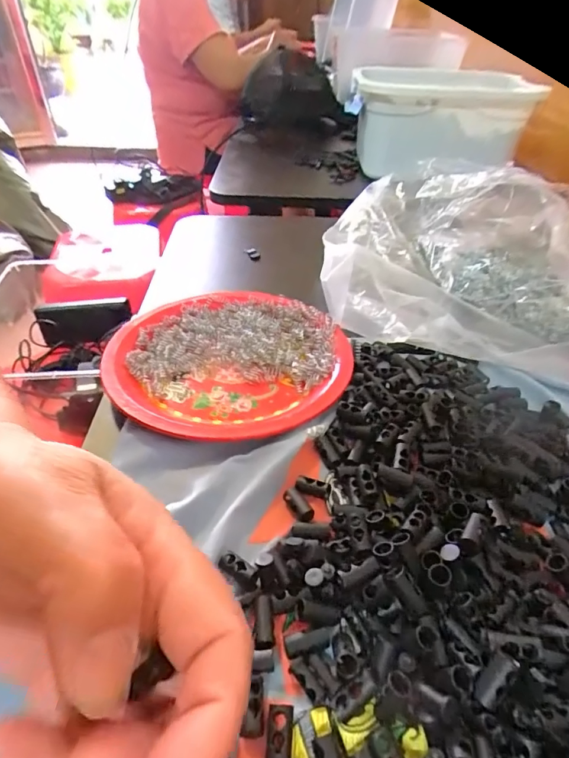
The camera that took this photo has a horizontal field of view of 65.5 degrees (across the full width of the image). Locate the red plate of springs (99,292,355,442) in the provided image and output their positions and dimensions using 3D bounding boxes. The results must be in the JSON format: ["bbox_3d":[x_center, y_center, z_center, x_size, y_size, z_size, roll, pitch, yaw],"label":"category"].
[{"bbox_3d":[-0.038,-0.015,0.310,0.159,0.016,0.156,1,41,-1],"label":"red plate of springs"}]

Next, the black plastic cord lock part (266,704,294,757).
[{"bbox_3d":[-0.002,0.127,0.157,0.009,0.007,0.017,3,42,3],"label":"black plastic cord lock part"}]

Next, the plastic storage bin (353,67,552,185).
[{"bbox_3d":[0.207,-0.372,0.634,0.182,0.103,0.211,-20,46,-21],"label":"plastic storage bin"}]

